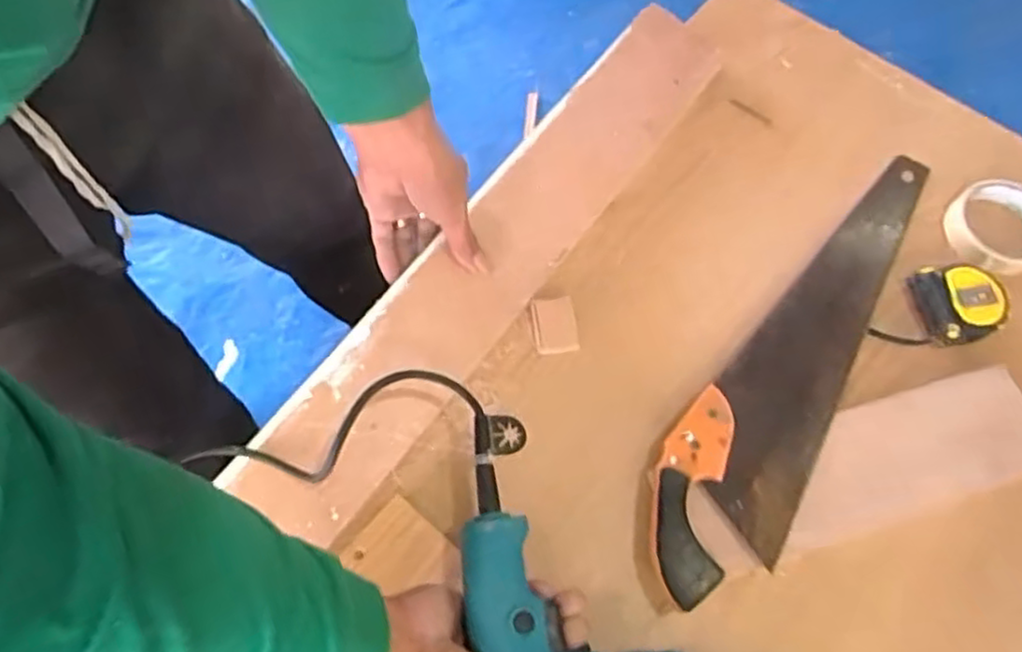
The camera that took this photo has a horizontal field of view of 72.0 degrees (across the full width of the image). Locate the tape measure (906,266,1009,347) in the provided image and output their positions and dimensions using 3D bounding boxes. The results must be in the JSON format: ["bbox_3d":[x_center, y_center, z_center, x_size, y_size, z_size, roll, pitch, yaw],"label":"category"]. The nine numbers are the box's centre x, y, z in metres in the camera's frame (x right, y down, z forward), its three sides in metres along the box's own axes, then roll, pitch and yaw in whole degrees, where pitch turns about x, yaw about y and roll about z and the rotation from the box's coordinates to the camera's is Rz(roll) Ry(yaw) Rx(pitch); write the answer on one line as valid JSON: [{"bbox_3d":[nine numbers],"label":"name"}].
[{"bbox_3d":[0.396,-0.017,0.620,0.063,0.034,0.072,0,66,-1],"label":"tape measure"}]

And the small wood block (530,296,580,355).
[{"bbox_3d":[0.038,0.001,0.617,0.036,0.019,0.049,-10,67,-5],"label":"small wood block"}]

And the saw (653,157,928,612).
[{"bbox_3d":[0.246,0.015,0.606,0.105,0.029,0.475,30,69,12],"label":"saw"}]

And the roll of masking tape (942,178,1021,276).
[{"bbox_3d":[0.462,-0.094,0.663,0.093,0.025,0.089,0,66,-1],"label":"roll of masking tape"}]

